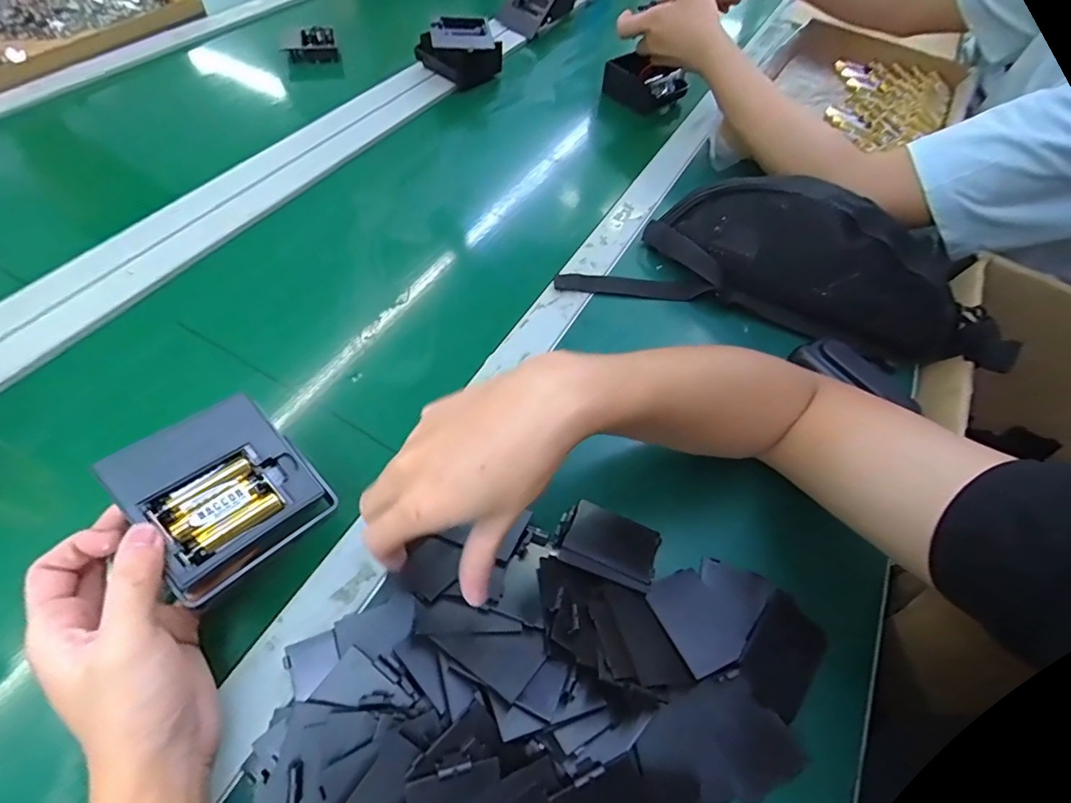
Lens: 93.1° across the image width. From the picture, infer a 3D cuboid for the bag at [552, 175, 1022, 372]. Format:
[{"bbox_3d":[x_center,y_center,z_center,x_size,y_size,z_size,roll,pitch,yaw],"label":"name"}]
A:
[{"bbox_3d":[0.216,-0.126,0.466,0.363,0.092,0.109,18,56,7],"label":"bag"}]

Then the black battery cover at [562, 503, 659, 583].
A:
[{"bbox_3d":[0.054,0.094,0.347,0.060,0.010,0.043,22,57,10],"label":"black battery cover"}]

